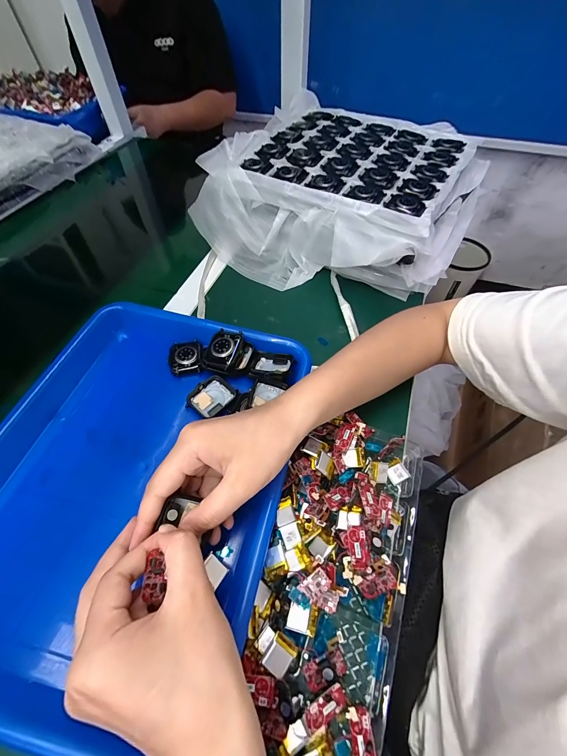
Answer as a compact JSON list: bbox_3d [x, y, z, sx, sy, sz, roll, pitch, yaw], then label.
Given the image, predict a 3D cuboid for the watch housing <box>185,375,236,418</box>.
[{"bbox_3d":[-0.073,0.018,0.317,0.035,0.007,0.042,35,63,22],"label":"watch housing"}]

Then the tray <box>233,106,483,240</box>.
[{"bbox_3d":[0.092,-0.308,0.435,0.285,0.022,0.207,26,60,17],"label":"tray"}]

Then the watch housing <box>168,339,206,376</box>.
[{"bbox_3d":[-0.107,-0.024,0.341,0.038,0.006,0.044,-6,56,-4],"label":"watch housing"}]

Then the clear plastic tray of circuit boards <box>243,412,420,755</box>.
[{"bbox_3d":[0.038,0.146,0.245,0.117,0.039,0.261,16,57,11],"label":"clear plastic tray of circuit boards"}]

